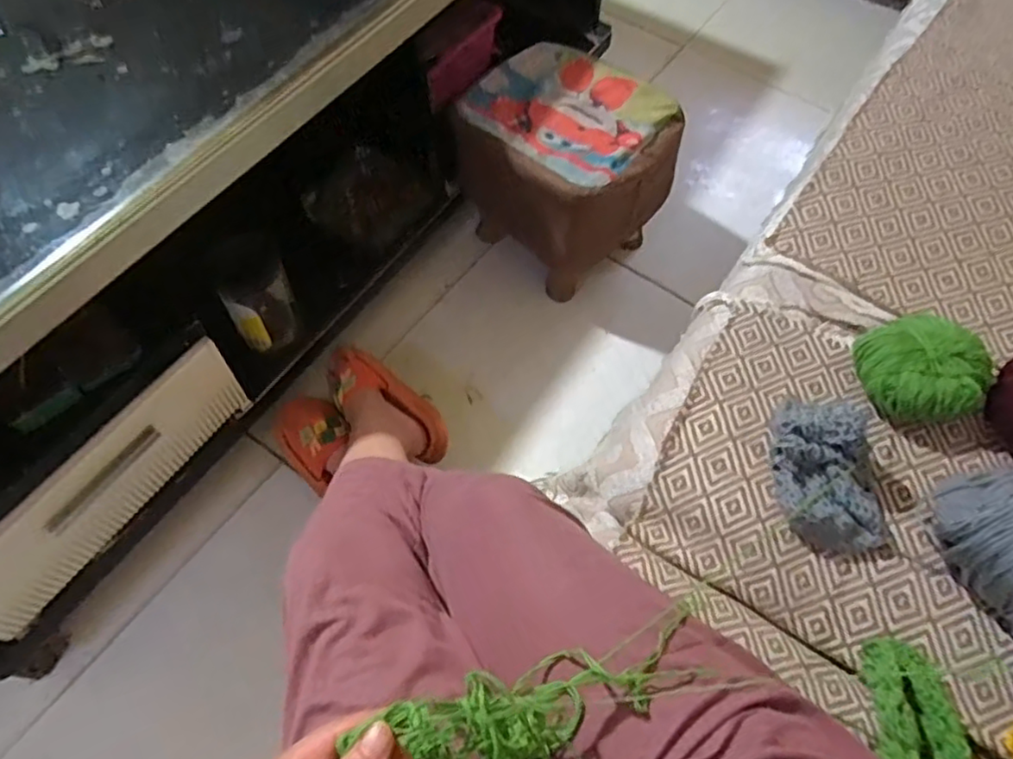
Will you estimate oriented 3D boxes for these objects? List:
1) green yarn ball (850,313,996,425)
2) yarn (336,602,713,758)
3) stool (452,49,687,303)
[{"bbox_3d":[0.341,-0.009,0.539,0.083,0.052,0.087,1,62,-2],"label":"green yarn ball"},{"bbox_3d":[0.021,0.195,0.373,0.215,0.074,0.066,-9,60,-31],"label":"yarn"},{"bbox_3d":[0.082,-0.317,0.999,0.273,0.234,0.239,38,67,17],"label":"stool"}]

